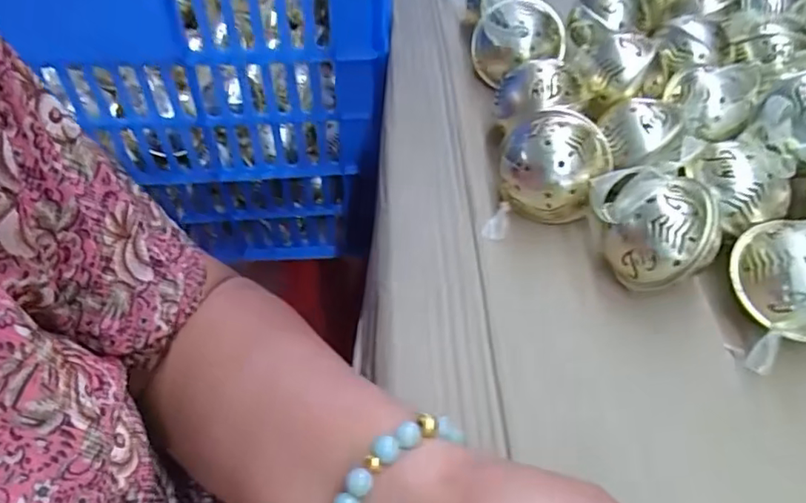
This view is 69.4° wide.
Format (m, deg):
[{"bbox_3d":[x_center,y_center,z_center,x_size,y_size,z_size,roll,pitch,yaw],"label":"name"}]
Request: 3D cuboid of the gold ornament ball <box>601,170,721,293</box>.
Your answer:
[{"bbox_3d":[0.131,-0.010,0.297,0.047,0.044,0.052,-18,55,-17],"label":"gold ornament ball"}]

